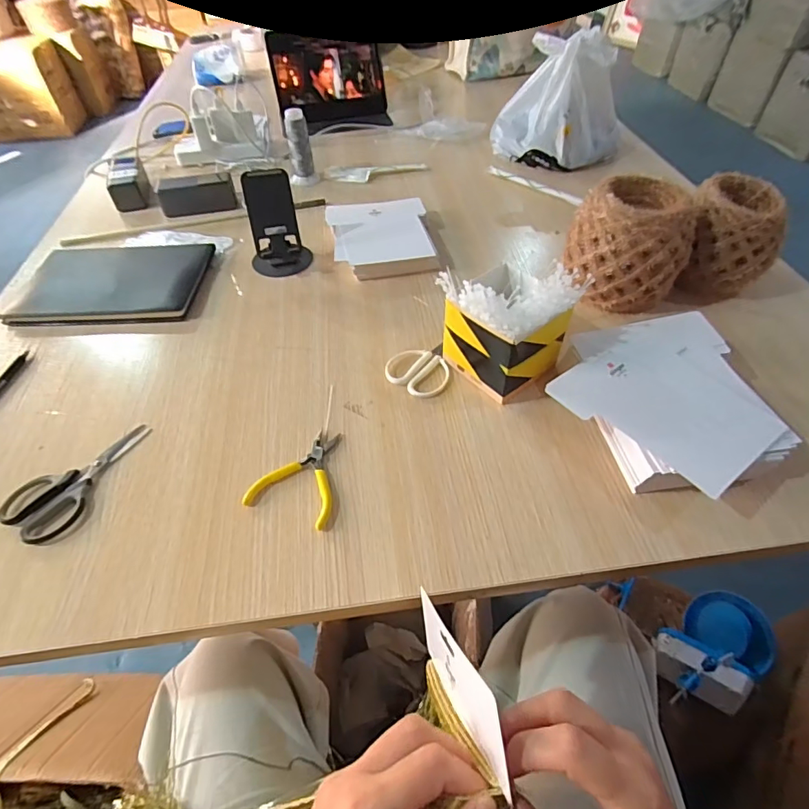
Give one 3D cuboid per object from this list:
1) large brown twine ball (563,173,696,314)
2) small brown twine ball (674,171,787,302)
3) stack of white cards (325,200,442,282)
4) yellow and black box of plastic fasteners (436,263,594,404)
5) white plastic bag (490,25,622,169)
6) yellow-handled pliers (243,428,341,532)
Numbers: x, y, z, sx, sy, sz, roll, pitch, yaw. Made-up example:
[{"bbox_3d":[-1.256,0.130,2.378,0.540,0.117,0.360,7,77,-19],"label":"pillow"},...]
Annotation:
[{"bbox_3d":[0.294,-0.209,0.644,0.153,0.144,0.122,21,52,18],"label":"large brown twine ball"},{"bbox_3d":[0.441,-0.227,0.657,0.121,0.127,0.122,20,52,18],"label":"small brown twine ball"},{"bbox_3d":[-0.039,-0.273,0.777,0.162,0.038,0.191,-7,49,-6],"label":"stack of white cards"},{"bbox_3d":[0.117,-0.086,0.544,0.117,0.135,0.108,-30,55,-23],"label":"yellow and black box of plastic fasteners"},{"bbox_3d":[0.303,-0.602,0.949,0.188,0.201,0.209,-26,53,-20],"label":"white plastic bag"},{"bbox_3d":[-0.100,0.069,0.496,0.087,0.010,0.109,16,51,15],"label":"yellow-handled pliers"}]

